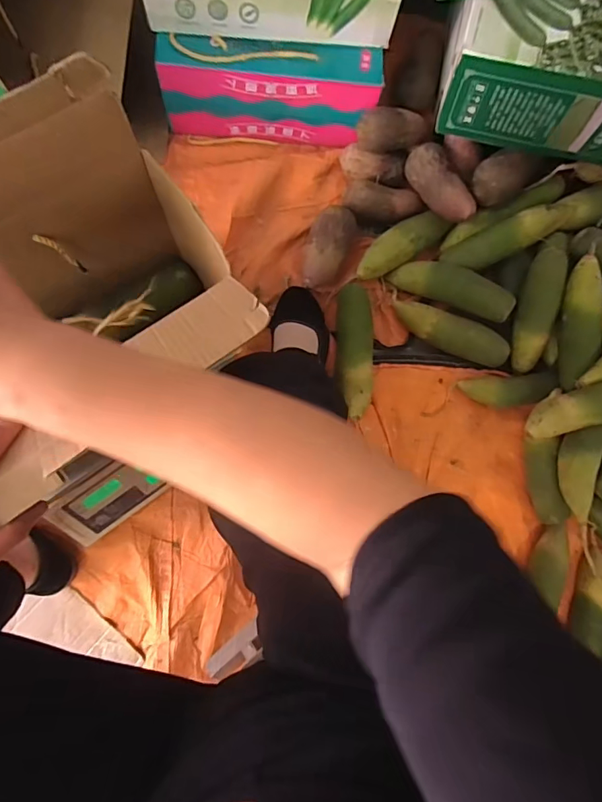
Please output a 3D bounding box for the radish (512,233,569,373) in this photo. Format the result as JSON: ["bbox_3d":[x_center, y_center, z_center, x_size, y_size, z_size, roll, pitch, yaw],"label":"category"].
[{"bbox_3d":[0.376,-0.154,0.724,0.062,0.059,0.218,7,105,-3],"label":"radish"}]

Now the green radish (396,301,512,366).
[{"bbox_3d":[0.244,-0.109,0.748,0.201,0.044,0.055,22,81,-1],"label":"green radish"}]

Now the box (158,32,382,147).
[{"bbox_3d":[-0.047,-0.493,0.740,0.331,0.139,0.084,6,82,-3],"label":"box"}]

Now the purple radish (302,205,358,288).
[{"bbox_3d":[0.044,-0.250,0.755,0.072,0.057,0.134,20,82,-1],"label":"purple radish"}]

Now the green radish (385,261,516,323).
[{"bbox_3d":[0.244,-0.182,0.741,0.196,0.061,0.055,22,81,-1],"label":"green radish"}]

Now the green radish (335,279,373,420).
[{"bbox_3d":[0.084,-0.080,0.723,0.057,0.062,0.217,3,82,-3],"label":"green radish"}]

